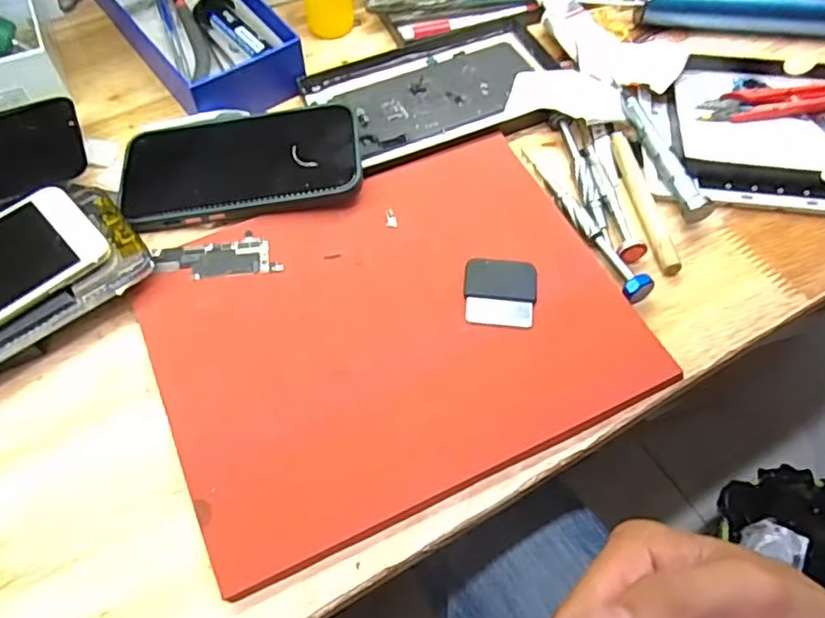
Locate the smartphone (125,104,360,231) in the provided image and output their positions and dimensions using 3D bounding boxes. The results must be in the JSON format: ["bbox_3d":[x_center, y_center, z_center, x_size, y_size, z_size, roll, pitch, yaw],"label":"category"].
[{"bbox_3d":[-0.107,-0.095,0.388,0.145,0.016,0.078,-9,60,-6],"label":"smartphone"}]

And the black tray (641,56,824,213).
[{"bbox_3d":[0.255,-0.117,0.414,0.197,0.015,0.125,4,65,5],"label":"black tray"}]

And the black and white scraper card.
[{"bbox_3d":[0.049,-0.010,0.348,0.039,0.004,0.042,4,60,2],"label":"black and white scraper card"}]

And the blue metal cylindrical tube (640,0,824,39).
[{"bbox_3d":[0.247,-0.225,0.464,0.150,0.023,0.032,3,59,1],"label":"blue metal cylindrical tube"}]

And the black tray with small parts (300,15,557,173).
[{"bbox_3d":[0.019,-0.153,0.443,0.173,0.015,0.106,-19,61,-11],"label":"black tray with small parts"}]

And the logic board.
[{"bbox_3d":[-0.112,-0.031,0.360,0.071,0.004,0.026,-6,60,-4],"label":"logic board"}]

